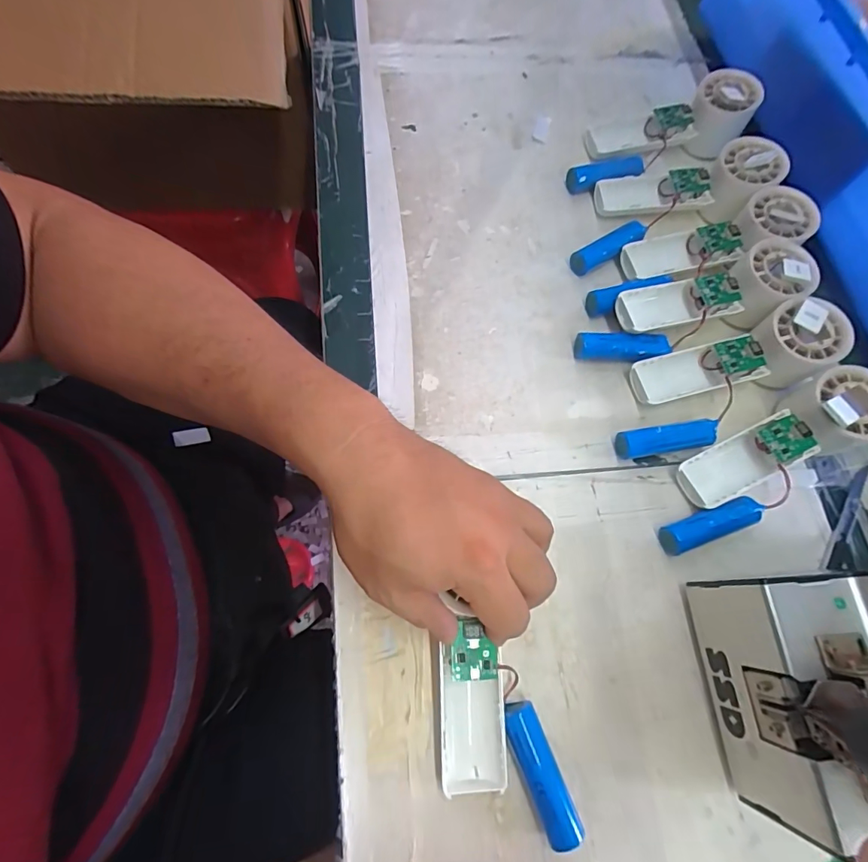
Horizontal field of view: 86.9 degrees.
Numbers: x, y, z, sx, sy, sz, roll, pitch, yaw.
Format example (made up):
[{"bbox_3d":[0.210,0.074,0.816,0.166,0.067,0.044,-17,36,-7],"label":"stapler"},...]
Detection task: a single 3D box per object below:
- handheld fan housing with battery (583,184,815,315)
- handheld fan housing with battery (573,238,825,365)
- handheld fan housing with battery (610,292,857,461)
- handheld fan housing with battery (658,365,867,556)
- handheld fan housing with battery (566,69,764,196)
[{"bbox_3d":[0.225,-0.156,0.402,0.201,0.041,0.055,-23,72,4],"label":"handheld fan housing with battery"},{"bbox_3d":[0.211,-0.104,0.375,0.190,0.052,0.062,-19,73,-11],"label":"handheld fan housing with battery"},{"bbox_3d":[0.225,-0.040,0.370,0.195,0.050,0.079,-30,73,2],"label":"handheld fan housing with battery"},{"bbox_3d":[0.244,0.021,0.333,0.190,0.055,0.061,-30,75,-15],"label":"handheld fan housing with battery"},{"bbox_3d":[0.215,-0.289,0.439,0.179,0.055,0.084,-8,71,-8],"label":"handheld fan housing with battery"}]

